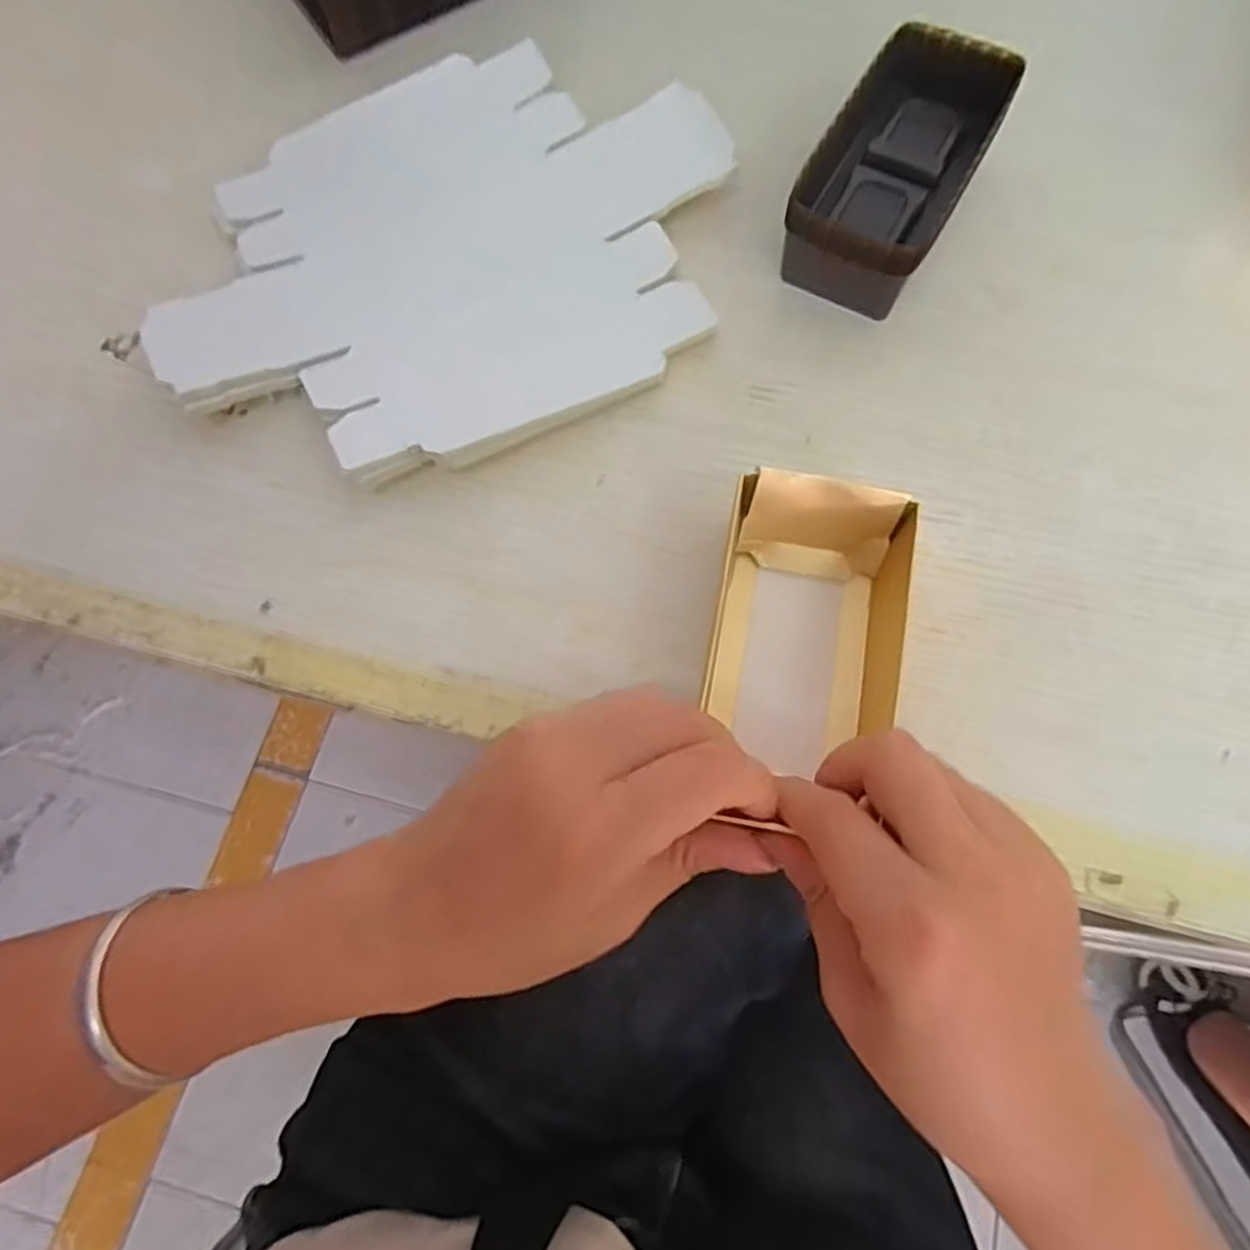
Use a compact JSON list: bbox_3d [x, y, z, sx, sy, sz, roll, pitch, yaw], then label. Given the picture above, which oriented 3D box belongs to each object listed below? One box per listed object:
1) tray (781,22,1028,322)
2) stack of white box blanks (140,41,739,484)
[{"bbox_3d":[0.110,-0.184,0.309,0.055,0.037,0.122,29,76,10],"label":"tray"},{"bbox_3d":[-0.072,-0.159,0.312,0.236,0.019,0.188,-28,74,-7],"label":"stack of white box blanks"}]

